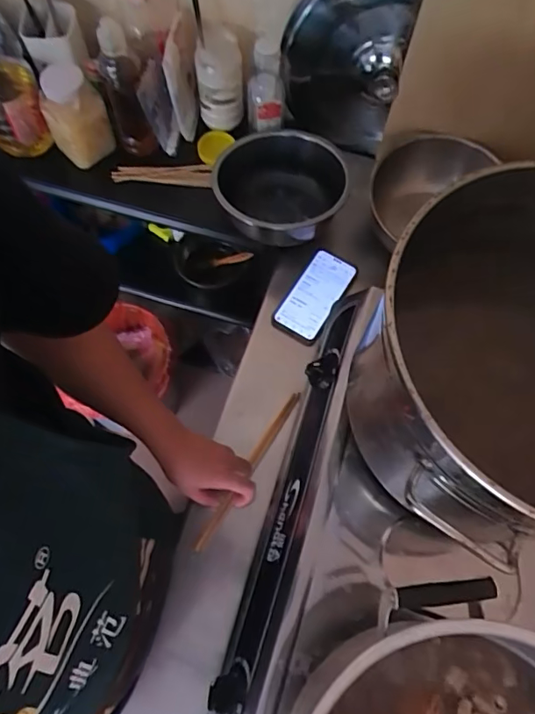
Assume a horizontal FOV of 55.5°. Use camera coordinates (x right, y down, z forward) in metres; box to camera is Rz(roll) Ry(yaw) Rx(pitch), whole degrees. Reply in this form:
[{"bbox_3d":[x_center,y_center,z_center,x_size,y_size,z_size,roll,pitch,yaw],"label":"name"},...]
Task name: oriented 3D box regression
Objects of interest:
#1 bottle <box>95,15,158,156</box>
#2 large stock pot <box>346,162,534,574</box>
[{"bbox_3d":[-0.243,-0.448,0.871,0.059,0.234,0.062,-16,69,-7],"label":"bottle"},{"bbox_3d":[0.289,0.014,0.544,0.362,0.229,0.355,0,68,-1],"label":"large stock pot"}]

